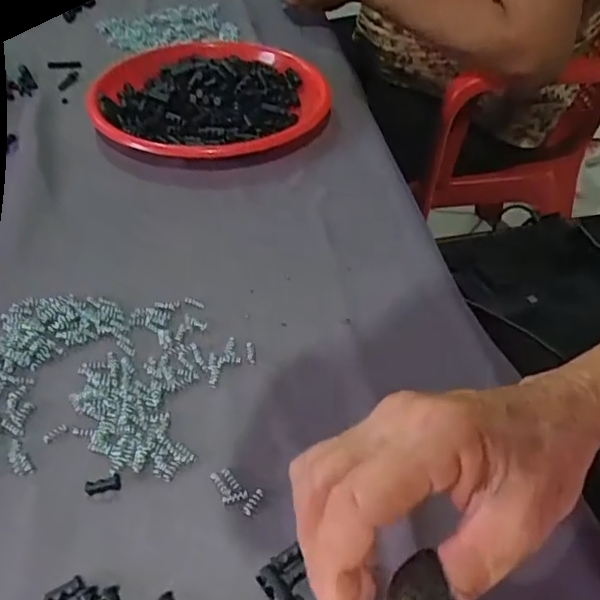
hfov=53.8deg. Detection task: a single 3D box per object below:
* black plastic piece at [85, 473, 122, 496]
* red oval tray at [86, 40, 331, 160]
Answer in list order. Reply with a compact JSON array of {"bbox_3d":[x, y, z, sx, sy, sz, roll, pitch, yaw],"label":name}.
[{"bbox_3d":[-0.101,0.094,0.303,0.018,0.004,0.008,-9,46,-12],"label":"black plastic piece"},{"bbox_3d":[-0.084,-0.197,0.572,0.213,0.040,0.203,2,44,-2],"label":"red oval tray"}]

